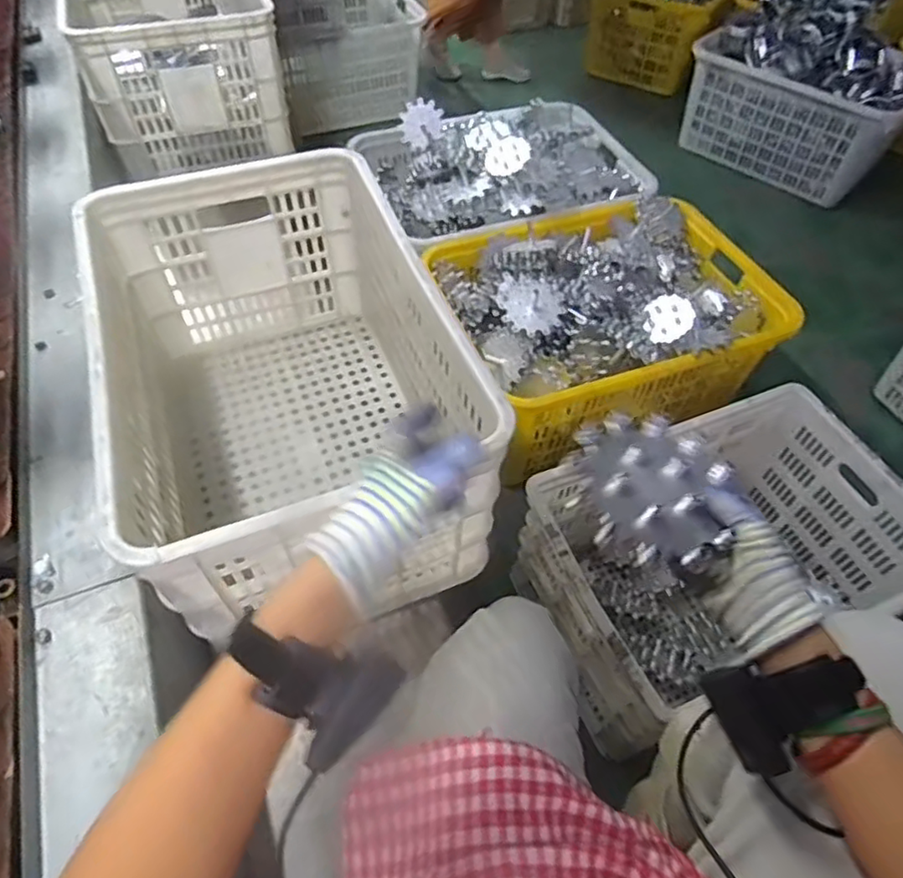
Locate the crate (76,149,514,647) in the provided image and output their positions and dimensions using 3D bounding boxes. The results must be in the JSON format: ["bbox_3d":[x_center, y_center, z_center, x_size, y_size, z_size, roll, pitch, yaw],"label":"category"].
[{"bbox_3d":[-0.193,-0.067,0.770,0.373,0.284,0.537,-16,57,-12],"label":"crate"}]

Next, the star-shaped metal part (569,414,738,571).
[{"bbox_3d":[0.164,0.039,0.520,0.117,0.025,0.141,12,55,7],"label":"star-shaped metal part"}]

